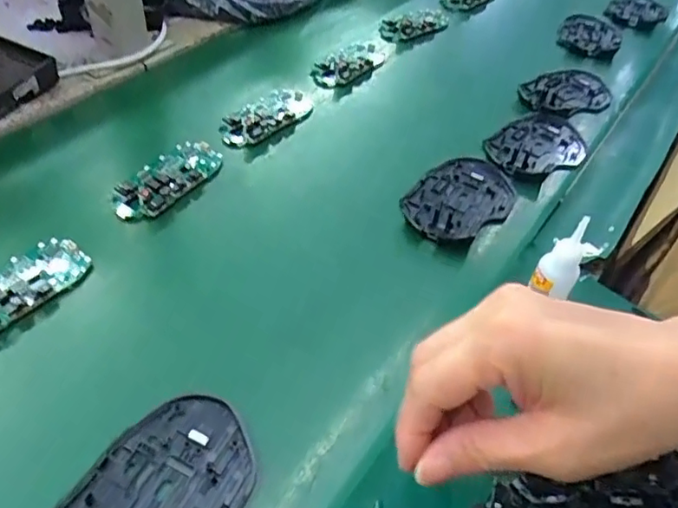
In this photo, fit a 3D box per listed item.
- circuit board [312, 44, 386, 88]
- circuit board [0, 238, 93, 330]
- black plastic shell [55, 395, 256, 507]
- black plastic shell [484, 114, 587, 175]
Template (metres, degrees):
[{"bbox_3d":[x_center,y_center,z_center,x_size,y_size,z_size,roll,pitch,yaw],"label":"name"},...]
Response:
[{"bbox_3d":[0.012,-0.203,0.600,0.045,0.015,0.105,29,49,21],"label":"circuit board"},{"bbox_3d":[-0.205,0.022,0.356,0.041,0.013,0.097,28,49,20],"label":"circuit board"},{"bbox_3d":[-0.090,0.119,0.277,0.072,0.010,0.112,26,48,19],"label":"black plastic shell"},{"bbox_3d":[0.182,-0.099,0.520,0.071,0.009,0.105,36,52,26],"label":"black plastic shell"}]

